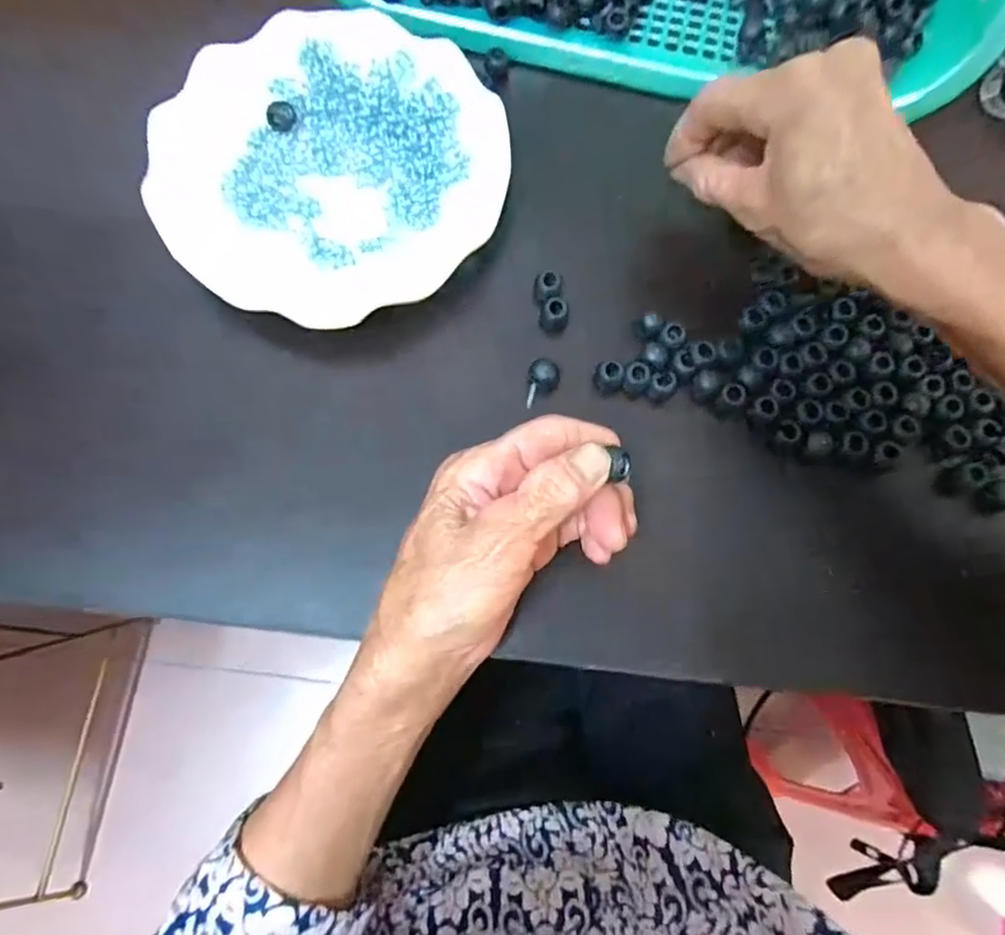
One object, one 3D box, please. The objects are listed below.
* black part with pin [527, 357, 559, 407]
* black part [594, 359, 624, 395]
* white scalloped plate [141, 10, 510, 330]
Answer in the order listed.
[{"bbox_3d":[0.021,-0.044,0.315,0.015,0.014,0.021,1,75,-1],"label":"black part with pin"},{"bbox_3d":[0.055,-0.047,0.319,0.014,0.012,0.014,0,75,-1],"label":"black part"},{"bbox_3d":[-0.091,-0.162,0.331,0.174,0.020,0.178,0,75,-1],"label":"white scalloped plate"}]

